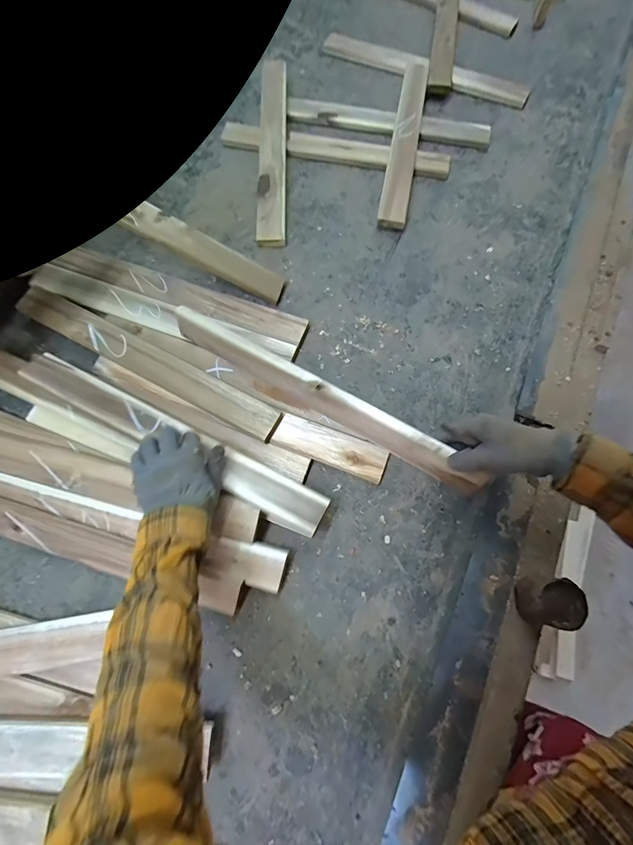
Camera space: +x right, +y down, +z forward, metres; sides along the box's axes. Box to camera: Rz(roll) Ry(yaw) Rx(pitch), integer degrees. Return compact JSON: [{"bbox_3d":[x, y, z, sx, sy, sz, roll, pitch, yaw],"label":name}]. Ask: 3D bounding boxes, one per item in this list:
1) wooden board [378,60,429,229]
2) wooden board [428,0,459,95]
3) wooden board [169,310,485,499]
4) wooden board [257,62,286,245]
[{"bbox_3d":[0.174,-0.560,0.704,0.051,0.019,0.451,10,73,4],"label":"wooden board"},{"bbox_3d":[0.286,-0.878,0.804,0.050,0.017,0.430,9,73,3],"label":"wooden board"},{"bbox_3d":[-0.001,-0.041,0.483,0.456,0.050,0.023,30,62,13],"label":"wooden board"},{"bbox_3d":[-0.085,-0.535,0.700,0.051,0.021,0.452,0,75,-2],"label":"wooden board"}]

